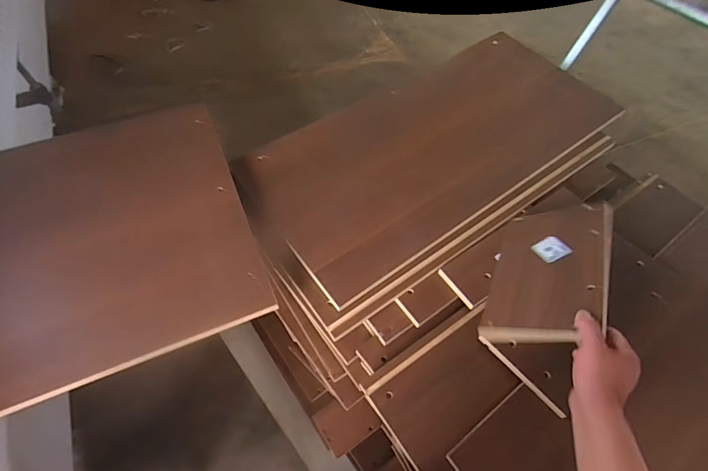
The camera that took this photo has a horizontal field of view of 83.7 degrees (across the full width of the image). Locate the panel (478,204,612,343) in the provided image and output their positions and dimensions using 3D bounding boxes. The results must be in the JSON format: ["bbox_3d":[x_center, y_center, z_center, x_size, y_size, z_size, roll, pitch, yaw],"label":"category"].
[{"bbox_3d":[0.322,0.055,0.660,0.181,0.027,0.275,-10,39,38],"label":"panel"}]

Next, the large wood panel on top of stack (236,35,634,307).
[{"bbox_3d":[0.191,-0.224,0.954,0.843,0.028,0.435,-32,62,-16],"label":"large wood panel on top of stack"}]

